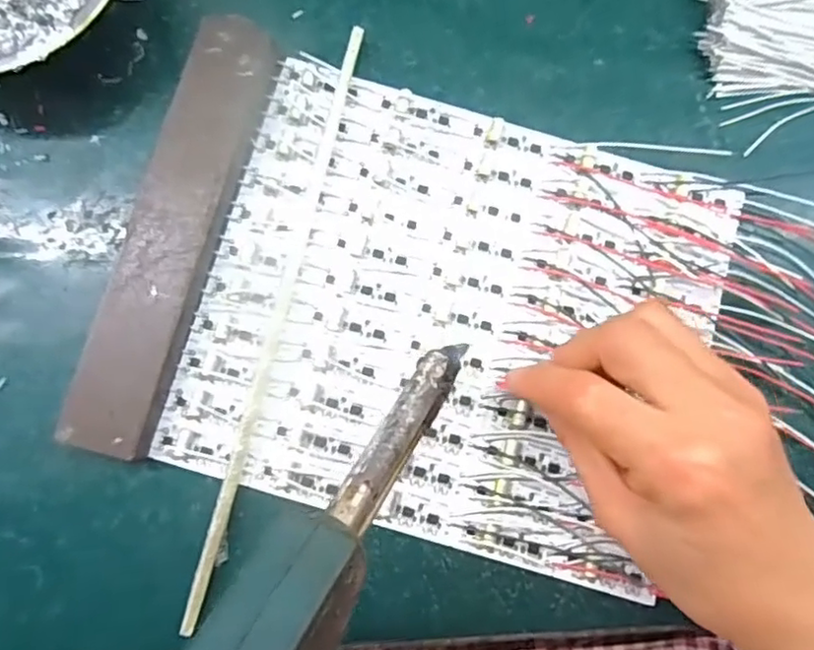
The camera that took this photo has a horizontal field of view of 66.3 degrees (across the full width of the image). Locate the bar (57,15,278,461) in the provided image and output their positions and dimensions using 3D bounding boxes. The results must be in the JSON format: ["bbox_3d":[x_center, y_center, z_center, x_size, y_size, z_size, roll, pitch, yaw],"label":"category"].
[{"bbox_3d":[-0.103,-0.043,0.278,0.035,0.017,0.199,15,81,-1],"label":"bar"}]

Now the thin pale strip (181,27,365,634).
[{"bbox_3d":[-0.057,-0.006,0.279,0.008,0.009,0.273,14,81,-1],"label":"thin pale strip"}]

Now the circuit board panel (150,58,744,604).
[{"bbox_3d":[0.025,-0.004,0.286,0.225,0.007,0.193,16,81,-1],"label":"circuit board panel"}]

